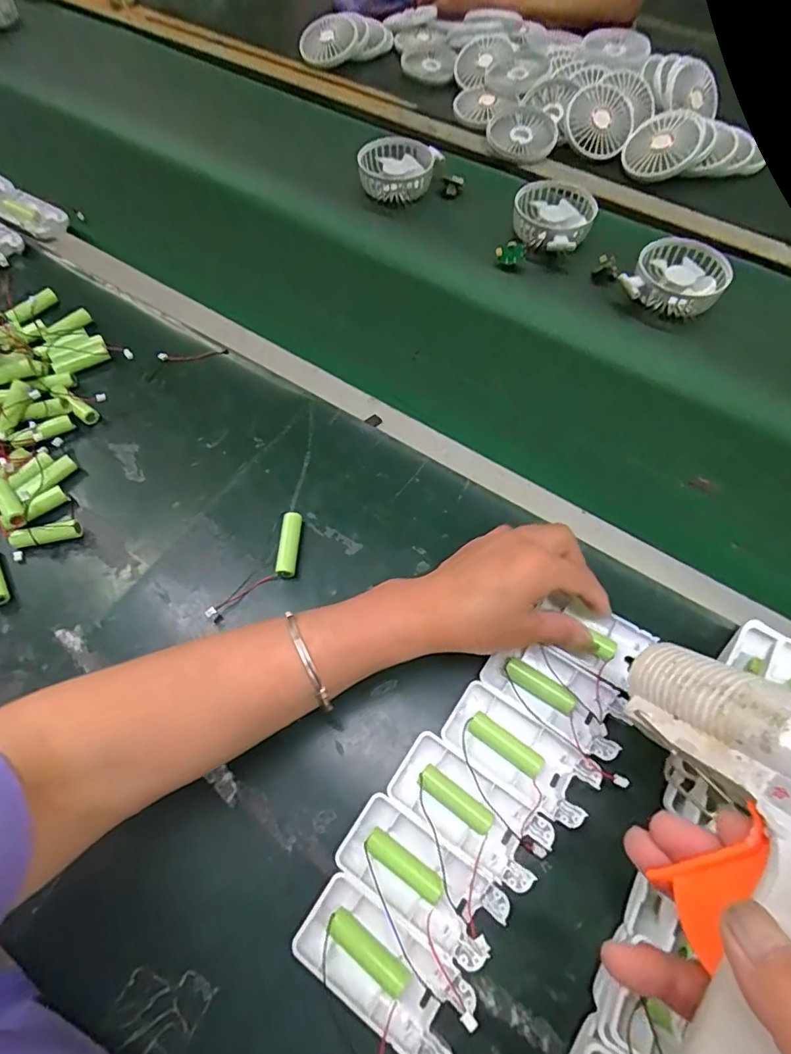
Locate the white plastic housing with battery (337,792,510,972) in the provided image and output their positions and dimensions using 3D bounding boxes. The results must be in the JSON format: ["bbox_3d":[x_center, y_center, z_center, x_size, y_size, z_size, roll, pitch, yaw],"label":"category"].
[{"bbox_3d":[0.014,0.198,0.297,0.091,0.015,0.044,32,65,15],"label":"white plastic housing with battery"}]

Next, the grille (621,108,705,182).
[{"bbox_3d":[0.328,-0.469,0.640,0.099,0.020,0.083,-47,59,6],"label":"grille"}]

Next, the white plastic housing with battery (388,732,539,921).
[{"bbox_3d":[0.040,0.172,0.311,0.090,0.015,0.050,36,66,17],"label":"white plastic housing with battery"}]

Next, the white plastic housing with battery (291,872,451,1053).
[{"bbox_3d":[-0.008,0.236,0.281,0.091,0.014,0.043,34,65,16],"label":"white plastic housing with battery"}]

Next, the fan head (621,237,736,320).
[{"bbox_3d":[0.289,-0.254,0.540,0.089,0.035,0.090,29,64,14],"label":"fan head"}]

